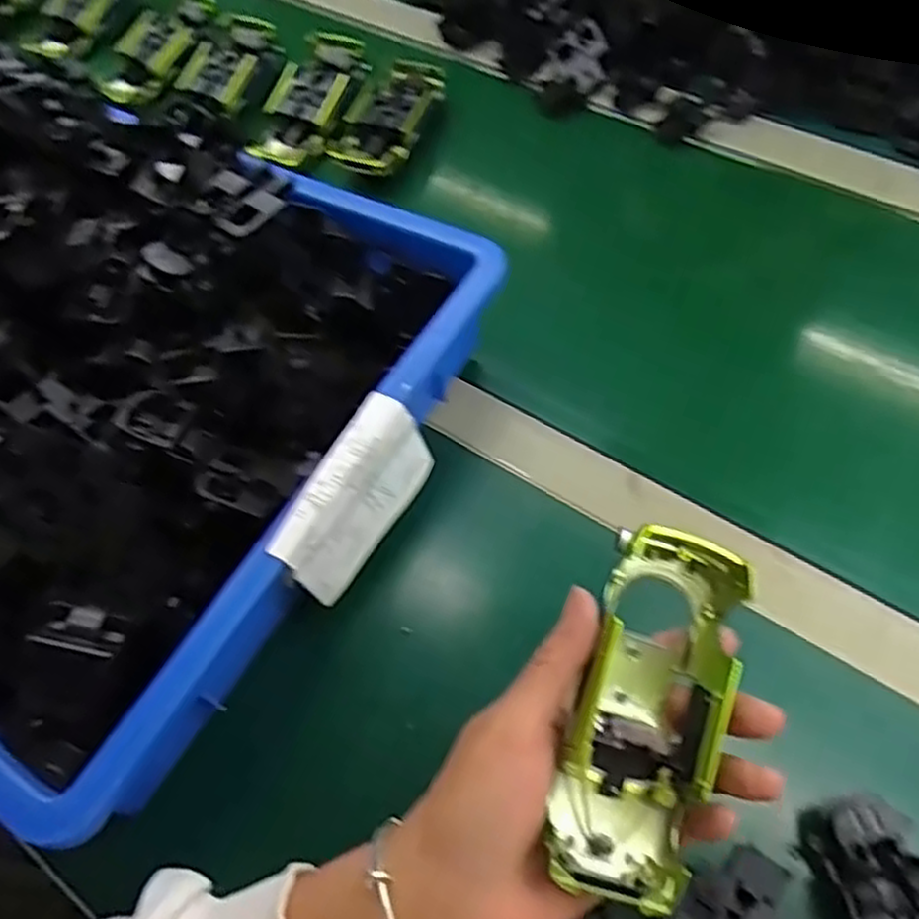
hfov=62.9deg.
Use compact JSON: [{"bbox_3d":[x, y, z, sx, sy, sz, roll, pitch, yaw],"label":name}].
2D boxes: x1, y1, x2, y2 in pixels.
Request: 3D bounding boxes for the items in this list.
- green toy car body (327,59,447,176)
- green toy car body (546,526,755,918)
[{"bbox_3d":[-0.057,-0.285,0.620,0.064,0.019,0.123,23,62,17],"label":"green toy car body"},{"bbox_3d":[0.073,0.095,0.291,0.051,0.036,0.131,15,75,13],"label":"green toy car body"}]

